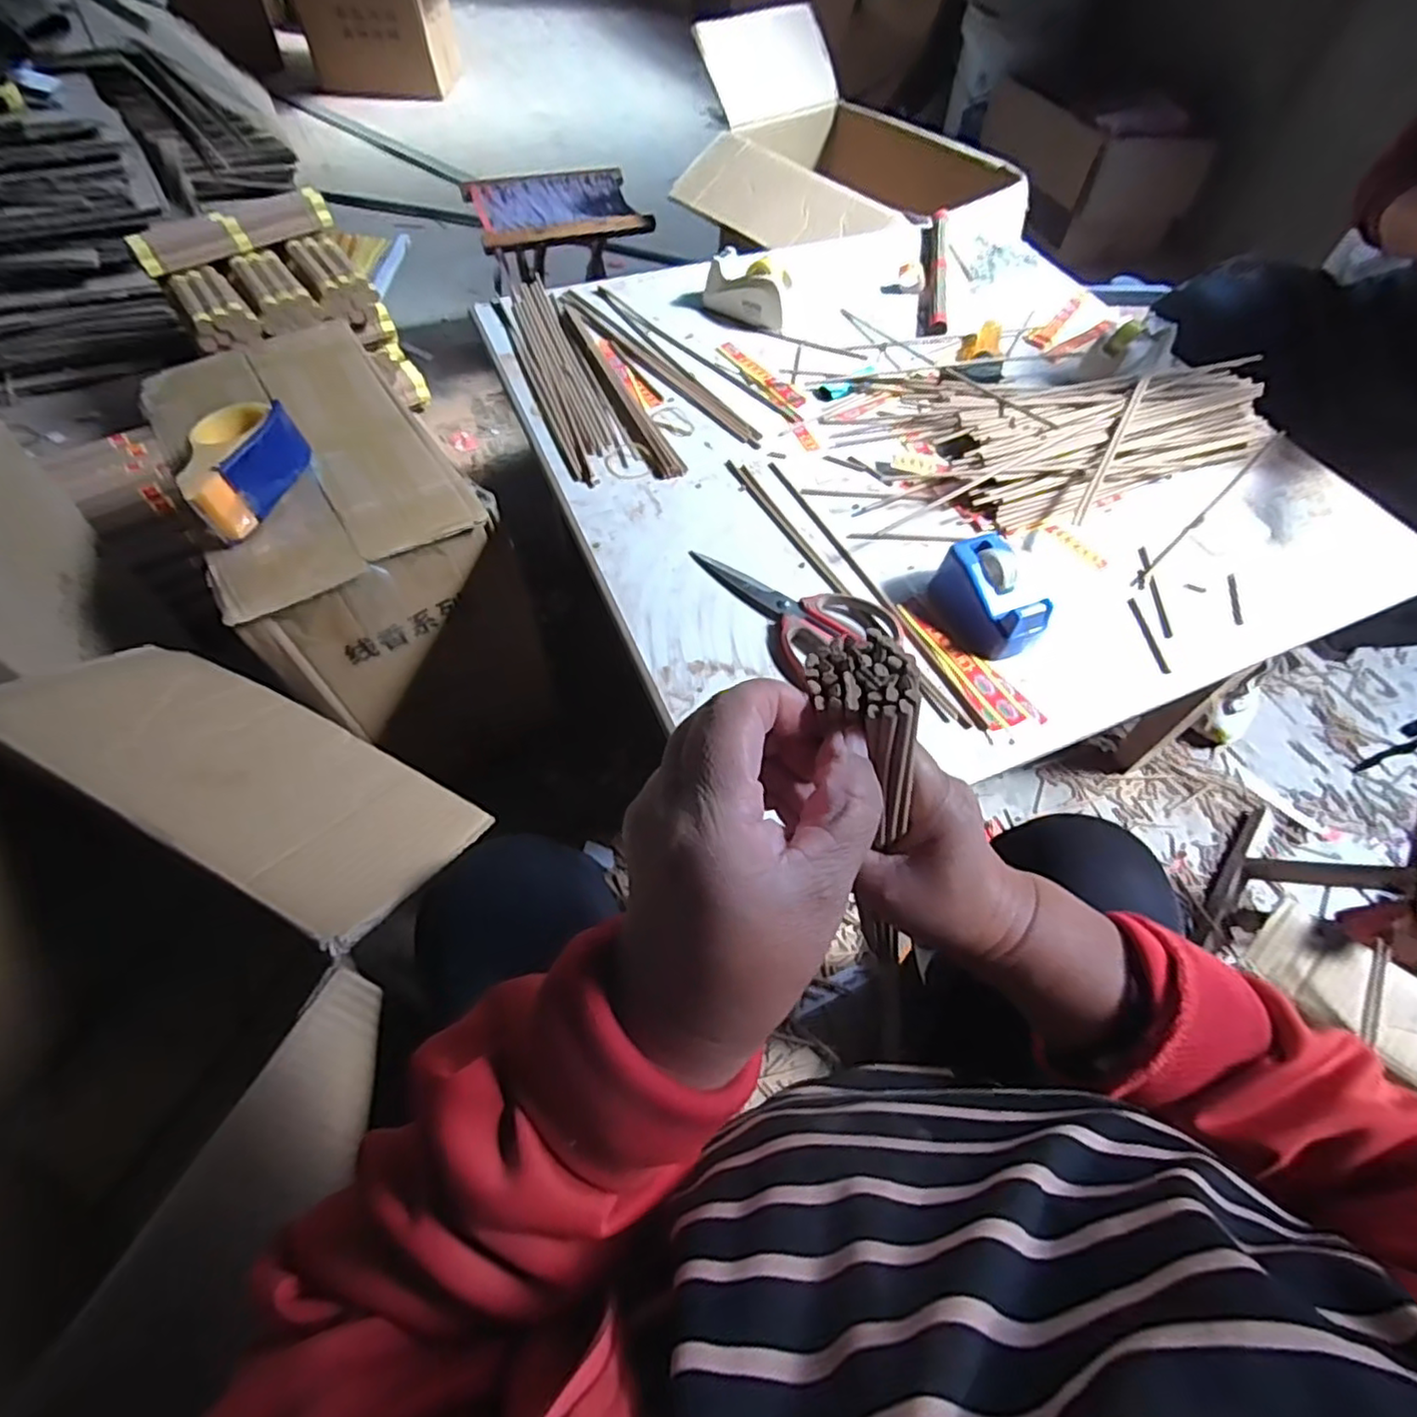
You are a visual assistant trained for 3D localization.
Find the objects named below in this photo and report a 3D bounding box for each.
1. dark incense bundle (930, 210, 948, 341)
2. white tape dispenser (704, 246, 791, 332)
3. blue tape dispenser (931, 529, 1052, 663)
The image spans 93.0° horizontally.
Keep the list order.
[{"bbox_3d":[0.313,-0.600,0.912,0.025,0.026,0.292,11,59,4],"label":"dark incense bundle"},{"bbox_3d":[0.048,-0.518,0.832,0.114,0.057,0.056,38,64,19],"label":"white tape dispenser"},{"bbox_3d":[0.242,-0.095,0.580,0.061,0.052,0.101,-17,61,-13],"label":"blue tape dispenser"}]

